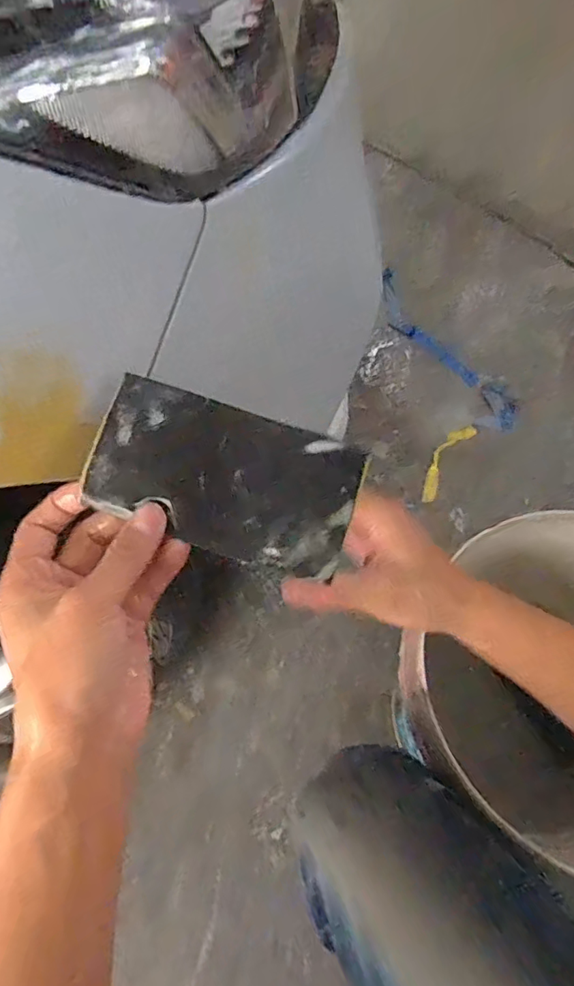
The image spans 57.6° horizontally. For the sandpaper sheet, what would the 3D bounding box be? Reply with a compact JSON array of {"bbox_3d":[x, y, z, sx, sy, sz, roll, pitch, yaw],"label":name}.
[{"bbox_3d":[-0.032,-0.009,0.271,0.134,0.007,0.074,19,76,3],"label":"sandpaper sheet"}]

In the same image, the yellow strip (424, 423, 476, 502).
[{"bbox_3d":[0.294,-0.064,0.969,0.044,0.018,0.182,39,68,-2],"label":"yellow strip"}]

